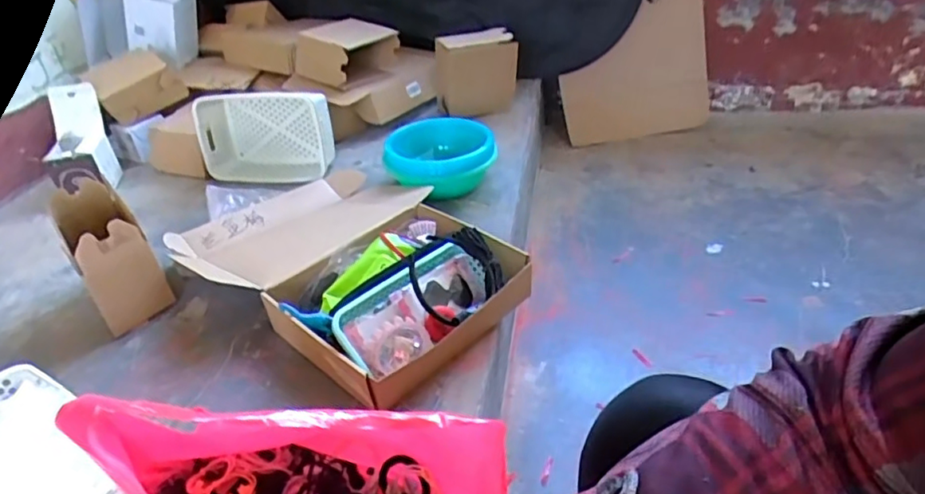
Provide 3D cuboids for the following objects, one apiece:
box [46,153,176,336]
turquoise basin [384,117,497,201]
[{"bbox_3d":[-0.607,0.014,1.021,0.108,0.183,0.228,-29,41,-31],"label":"box"},{"bbox_3d":[-0.045,-0.191,1.301,0.232,0.128,0.190,4,35,12],"label":"turquoise basin"}]

